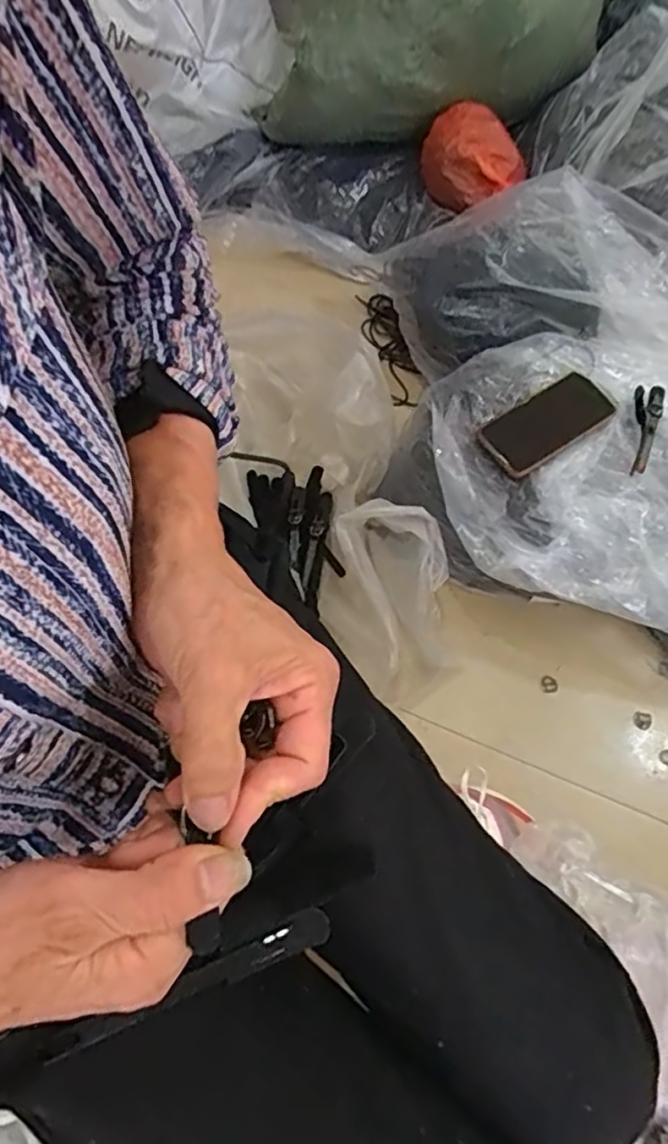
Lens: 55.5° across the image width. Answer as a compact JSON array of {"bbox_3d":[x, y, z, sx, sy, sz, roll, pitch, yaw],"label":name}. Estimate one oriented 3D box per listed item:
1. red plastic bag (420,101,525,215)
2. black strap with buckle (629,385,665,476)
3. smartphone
[{"bbox_3d":[0.233,-0.661,1.017,0.149,0.106,0.130,-21,68,-11],"label":"red plastic bag"},{"bbox_3d":[0.373,-0.168,0.757,0.033,0.010,0.140,13,65,5],"label":"black strap with buckle"},{"bbox_3d":[0.253,-0.176,0.748,0.152,0.013,0.078,-34,70,-4],"label":"smartphone"}]

